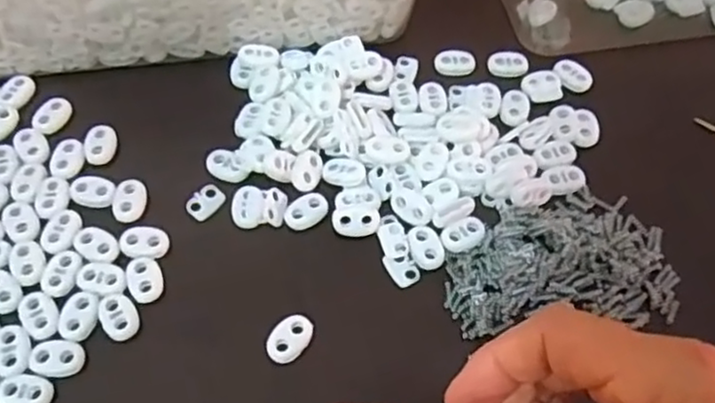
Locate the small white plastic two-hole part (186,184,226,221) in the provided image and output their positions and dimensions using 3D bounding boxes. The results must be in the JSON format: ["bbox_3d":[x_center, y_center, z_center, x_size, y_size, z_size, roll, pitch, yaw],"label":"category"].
[{"bbox_3d":[-0.074,0.000,0.334,0.014,0.004,0.019,37,65,18],"label":"small white plastic two-hole part"}]

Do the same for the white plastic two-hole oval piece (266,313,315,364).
[{"bbox_3d":[-0.030,0.060,0.298,0.015,0.004,0.023,32,64,16],"label":"white plastic two-hole oval piece"}]

